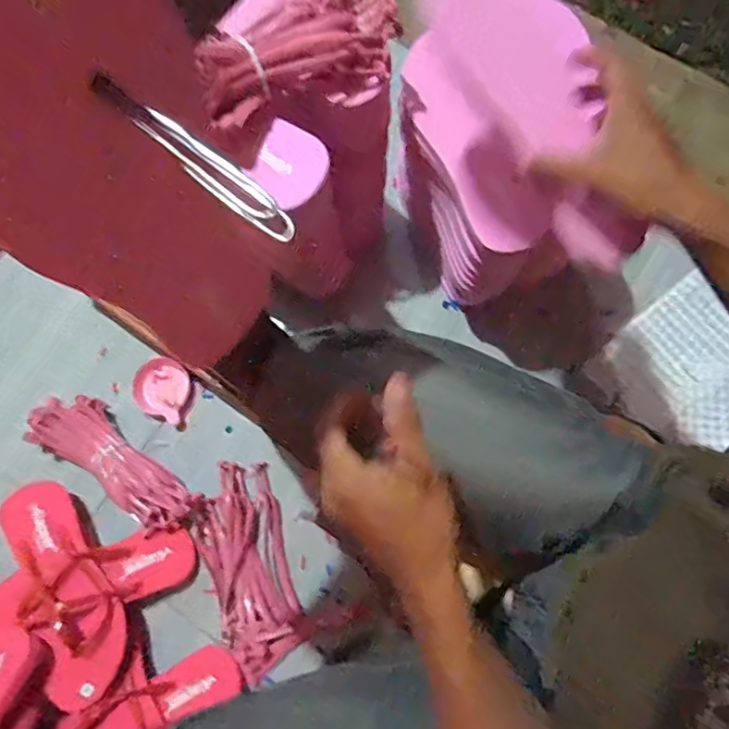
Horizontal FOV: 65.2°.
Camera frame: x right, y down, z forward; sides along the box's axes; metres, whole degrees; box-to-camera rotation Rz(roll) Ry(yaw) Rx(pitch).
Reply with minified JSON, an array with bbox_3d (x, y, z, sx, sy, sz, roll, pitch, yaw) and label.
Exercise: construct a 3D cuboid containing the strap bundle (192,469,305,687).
[{"bbox_3d":[-0.137,0.239,0.683,0.105,0.028,0.231,-23,81,-3],"label":"strap bundle"}]

